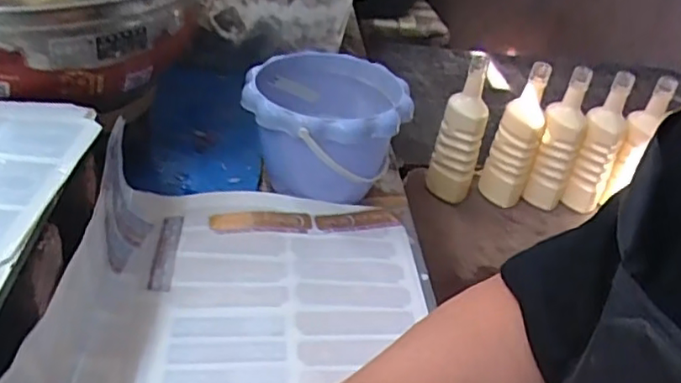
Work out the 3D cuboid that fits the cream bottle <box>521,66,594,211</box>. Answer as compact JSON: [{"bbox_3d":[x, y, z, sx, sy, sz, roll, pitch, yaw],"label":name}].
[{"bbox_3d":[0.405,-0.092,1.146,0.079,0.257,0.071,19,34,13],"label":"cream bottle"}]

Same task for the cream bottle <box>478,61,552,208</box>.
[{"bbox_3d":[0.323,-0.097,1.141,0.083,0.257,0.060,16,38,13],"label":"cream bottle"}]

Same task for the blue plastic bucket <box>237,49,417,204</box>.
[{"bbox_3d":[-0.016,-0.055,0.609,0.149,0.116,0.143,4,36,-3],"label":"blue plastic bucket"}]

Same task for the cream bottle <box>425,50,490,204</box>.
[{"bbox_3d":[0.217,-0.100,1.114,0.081,0.261,0.090,15,34,7],"label":"cream bottle"}]

